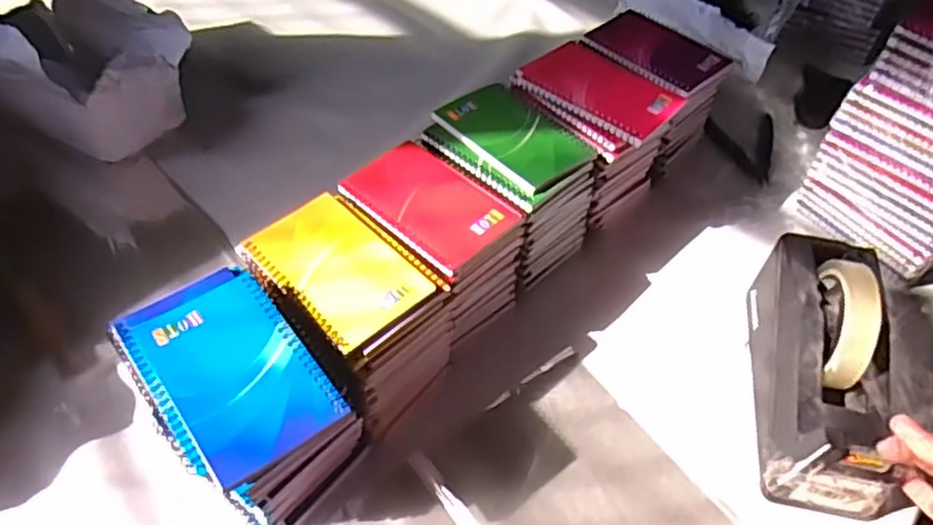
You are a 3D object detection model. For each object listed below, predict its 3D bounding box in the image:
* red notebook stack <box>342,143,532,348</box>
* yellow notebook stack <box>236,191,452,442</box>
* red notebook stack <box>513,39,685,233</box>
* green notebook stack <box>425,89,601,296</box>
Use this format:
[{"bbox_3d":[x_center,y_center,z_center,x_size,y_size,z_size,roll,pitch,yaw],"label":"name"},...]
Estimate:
[{"bbox_3d":[-0.029,-0.013,0.571,0.139,0.111,0.099,36,57,23],"label":"red notebook stack"},{"bbox_3d":[-0.089,0.041,0.525,0.143,0.112,0.093,36,58,25],"label":"yellow notebook stack"},{"bbox_3d":[0.119,-0.120,0.649,0.134,0.126,0.104,36,57,23],"label":"red notebook stack"},{"bbox_3d":[0.040,-0.072,0.626,0.101,0.117,0.141,-34,60,-27],"label":"green notebook stack"}]

